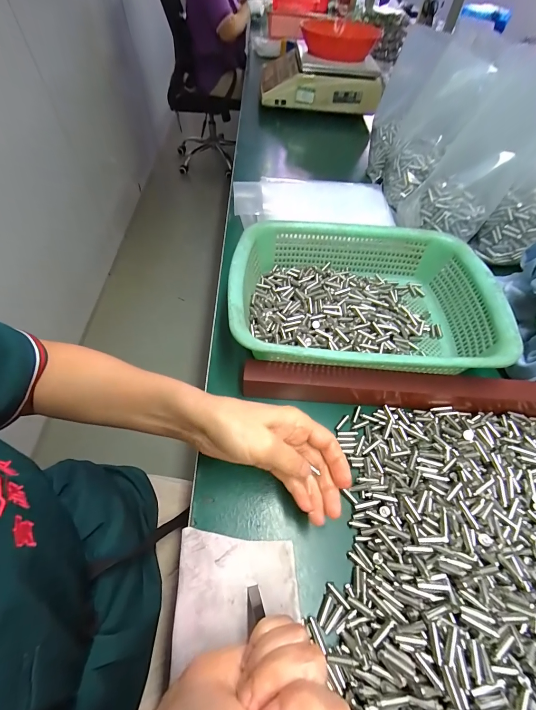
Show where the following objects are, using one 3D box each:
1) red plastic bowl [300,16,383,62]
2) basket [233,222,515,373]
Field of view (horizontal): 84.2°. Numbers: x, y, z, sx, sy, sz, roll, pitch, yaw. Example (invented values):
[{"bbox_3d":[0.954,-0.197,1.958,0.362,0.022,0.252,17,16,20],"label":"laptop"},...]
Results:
[{"bbox_3d":[0.199,-0.863,0.814,0.211,0.064,0.173,4,56,3],"label":"red plastic bowl"},{"bbox_3d":[0.108,-0.065,0.361,0.289,0.080,0.217,6,55,1],"label":"basket"}]

